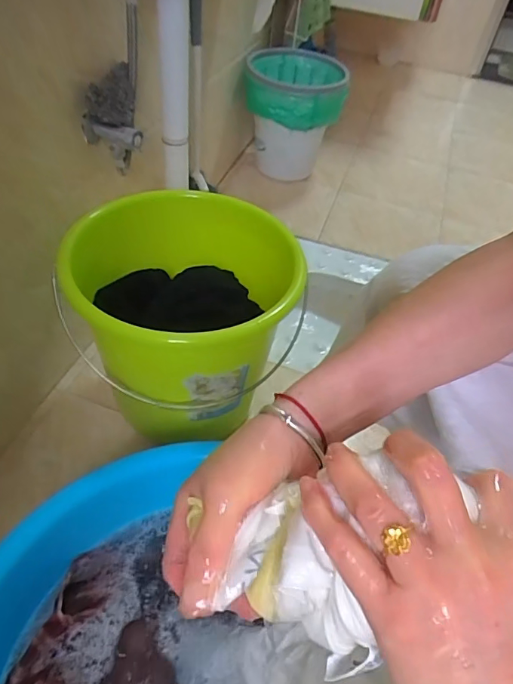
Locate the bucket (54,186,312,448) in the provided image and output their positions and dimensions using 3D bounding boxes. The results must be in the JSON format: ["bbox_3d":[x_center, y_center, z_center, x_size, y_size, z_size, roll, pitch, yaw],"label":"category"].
[{"bbox_3d":[-0.094,-0.019,0.712,0.311,0.304,0.286,3,48,-3],"label":"bucket"}]

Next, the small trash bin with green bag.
[{"bbox_3d":[0.090,-0.593,1.258,0.250,0.287,0.246,2,48,-4],"label":"small trash bin with green bag"}]

